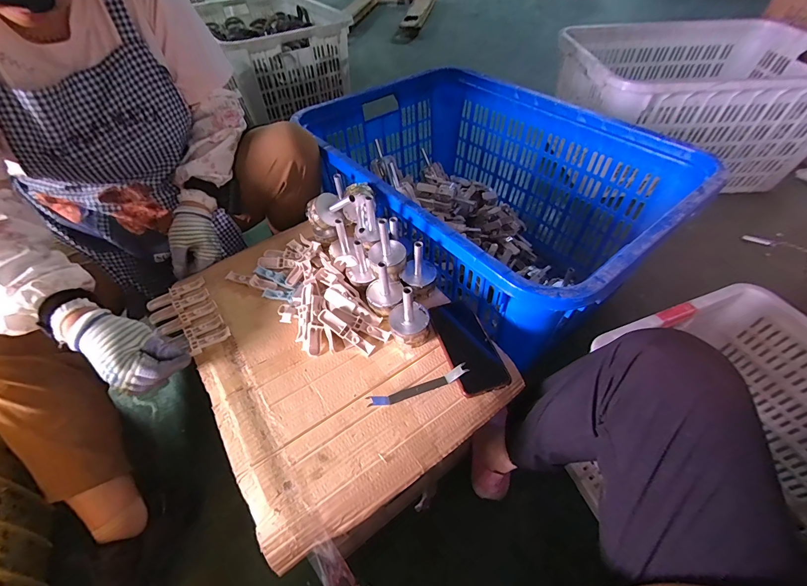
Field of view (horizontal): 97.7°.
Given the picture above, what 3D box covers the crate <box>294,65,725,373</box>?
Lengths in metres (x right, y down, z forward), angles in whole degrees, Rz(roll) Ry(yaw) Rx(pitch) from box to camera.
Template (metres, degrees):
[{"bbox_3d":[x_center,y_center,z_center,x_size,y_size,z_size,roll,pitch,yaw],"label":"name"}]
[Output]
[{"bbox_3d":[0.174,-0.211,0.906,0.575,0.389,0.795,-30,55,-22],"label":"crate"}]

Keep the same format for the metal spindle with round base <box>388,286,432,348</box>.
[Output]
[{"bbox_3d":[0.009,0.033,0.535,0.065,0.101,0.060,-3,50,0],"label":"metal spindle with round base"}]

